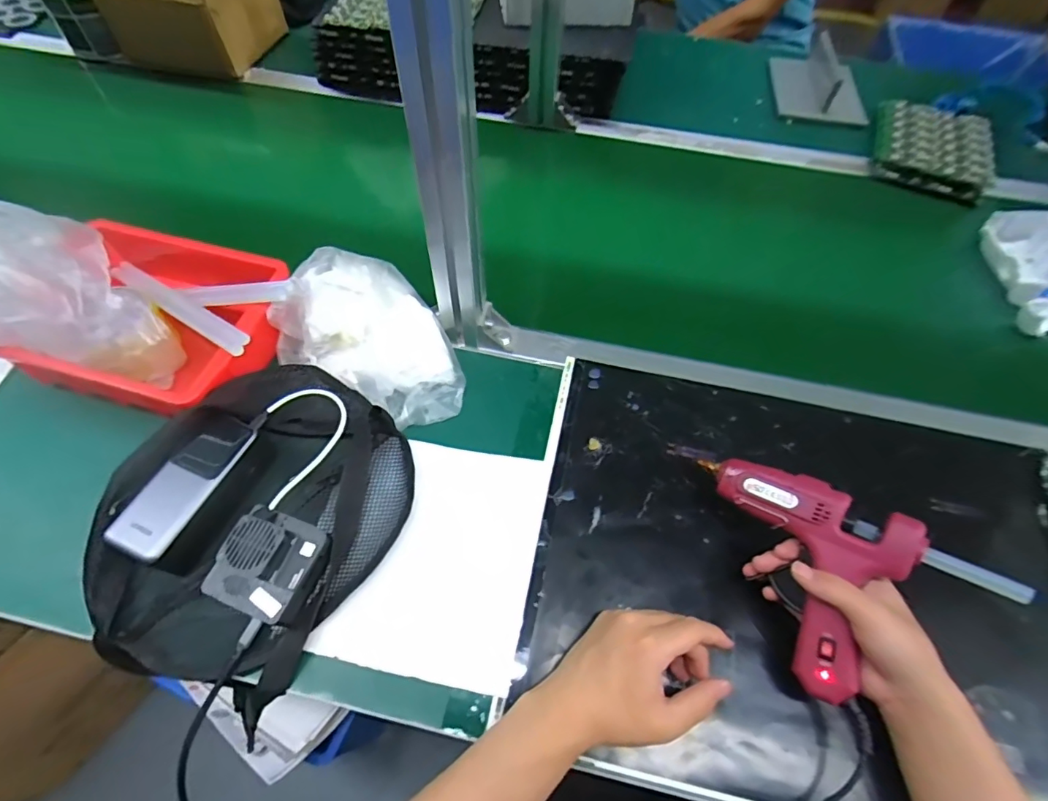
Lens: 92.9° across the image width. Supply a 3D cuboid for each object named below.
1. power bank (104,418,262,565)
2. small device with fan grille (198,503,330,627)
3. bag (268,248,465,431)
[{"bbox_3d":[-0.288,0.075,0.433,0.056,0.037,0.129,21,61,11],"label":"power bank"},{"bbox_3d":[-0.207,0.134,0.409,0.076,0.041,0.079,19,60,9],"label":"small device with fan grille"},{"bbox_3d":[-0.143,-0.070,0.510,0.185,0.092,0.132,24,61,12],"label":"bag"}]

